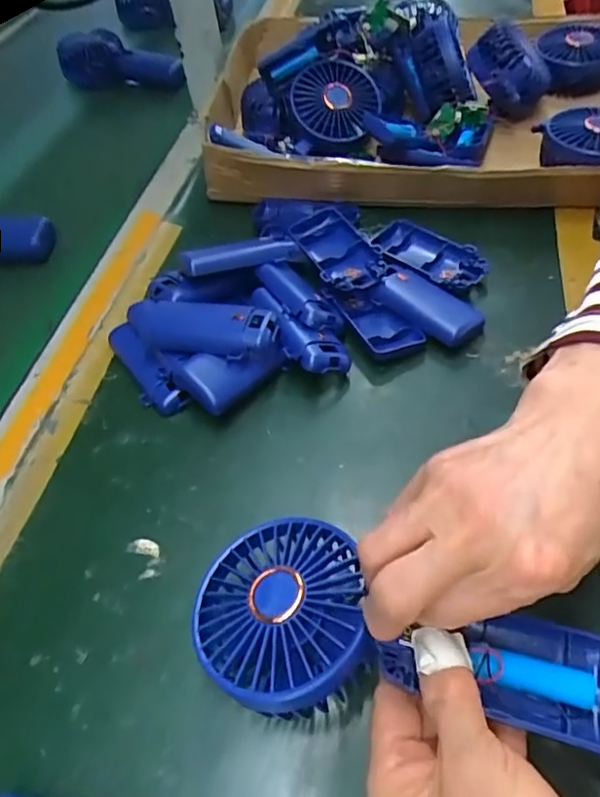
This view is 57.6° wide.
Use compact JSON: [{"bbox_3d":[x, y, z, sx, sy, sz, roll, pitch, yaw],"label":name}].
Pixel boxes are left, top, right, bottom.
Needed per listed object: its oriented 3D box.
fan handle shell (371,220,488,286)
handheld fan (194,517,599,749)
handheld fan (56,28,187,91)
[{"bbox_3d":[0.105,-0.117,0.451,0.097,0.014,0.046,33,61,26],"label":"fan handle shell"},{"bbox_3d":[0.040,0.103,0.242,0.180,0.028,0.082,9,53,12],"label":"handheld fan"},{"bbox_3d":[-0.246,-0.462,0.755,0.215,0.060,0.041,21,56,20],"label":"handheld fan"}]

